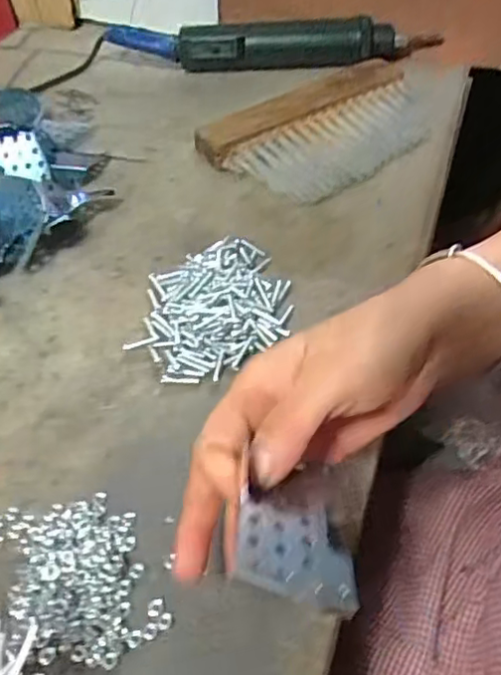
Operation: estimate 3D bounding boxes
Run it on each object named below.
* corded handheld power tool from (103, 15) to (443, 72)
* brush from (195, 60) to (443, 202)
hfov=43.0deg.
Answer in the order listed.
[{"bbox_3d":[0.023,-0.283,0.619,0.305,0.046,0.041,1,50,4],"label":"corded handheld power tool"},{"bbox_3d":[0.080,-0.181,0.537,0.235,0.024,0.116,-28,54,-20],"label":"brush"}]

